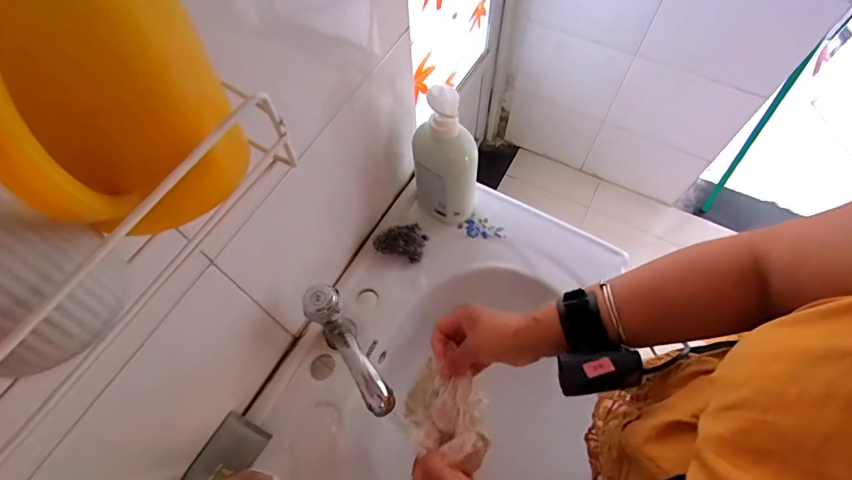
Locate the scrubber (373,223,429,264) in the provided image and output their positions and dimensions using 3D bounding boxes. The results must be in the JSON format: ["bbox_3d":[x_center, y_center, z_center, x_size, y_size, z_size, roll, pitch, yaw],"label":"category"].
[{"bbox_3d":[-0.036,0.002,0.631,0.070,0.040,0.043,7,63,5],"label":"scrubber"}]

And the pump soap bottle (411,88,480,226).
[{"bbox_3d":[0.028,-0.101,0.590,0.085,0.200,0.060,39,70,19],"label":"pump soap bottle"}]

